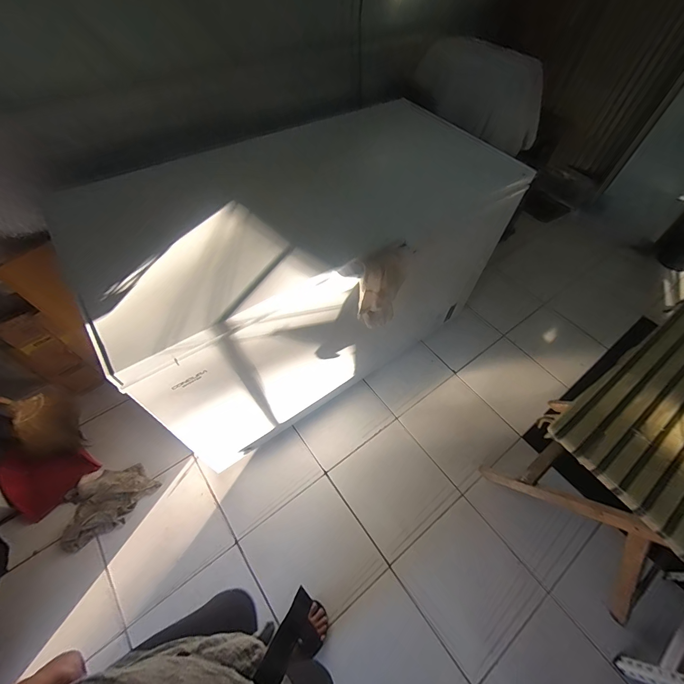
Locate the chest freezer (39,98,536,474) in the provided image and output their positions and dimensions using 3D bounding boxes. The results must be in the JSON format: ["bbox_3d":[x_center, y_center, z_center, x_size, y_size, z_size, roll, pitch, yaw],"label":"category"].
[{"bbox_3d":[-0.049,-0.232,1.278,1.394,0.755,0.614,-30,62,-21],"label":"chest freezer"}]

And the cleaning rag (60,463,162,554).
[{"bbox_3d":[-0.895,0.599,1.247,0.226,0.074,0.339,40,63,22],"label":"cleaning rag"}]

